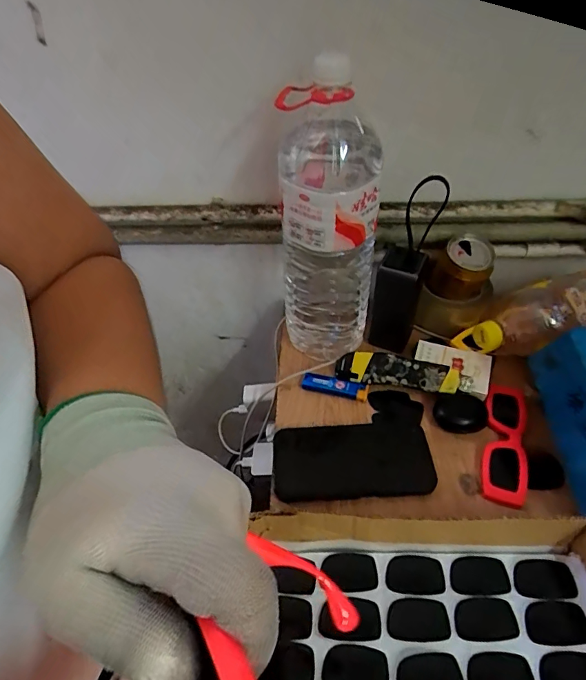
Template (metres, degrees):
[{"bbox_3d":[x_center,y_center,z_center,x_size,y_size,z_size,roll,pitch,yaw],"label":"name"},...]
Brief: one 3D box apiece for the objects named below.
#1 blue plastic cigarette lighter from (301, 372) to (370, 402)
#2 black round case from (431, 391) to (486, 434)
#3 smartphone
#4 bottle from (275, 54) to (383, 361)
[{"bbox_3d":[0.050,0.057,0.533,0.080,0.011,0.023,9,47,12],"label":"blue plastic cigarette lighter"},{"bbox_3d":[0.191,0.081,0.500,0.057,0.019,0.045,8,47,11],"label":"black round case"},{"bbox_3d":[0.063,0.127,0.470,0.163,0.015,0.081,-3,46,0],"label":"smartphone"},{"bbox_3d":[0.037,-0.109,0.486,0.104,0.317,0.094,3,46,6],"label":"bottle"}]

